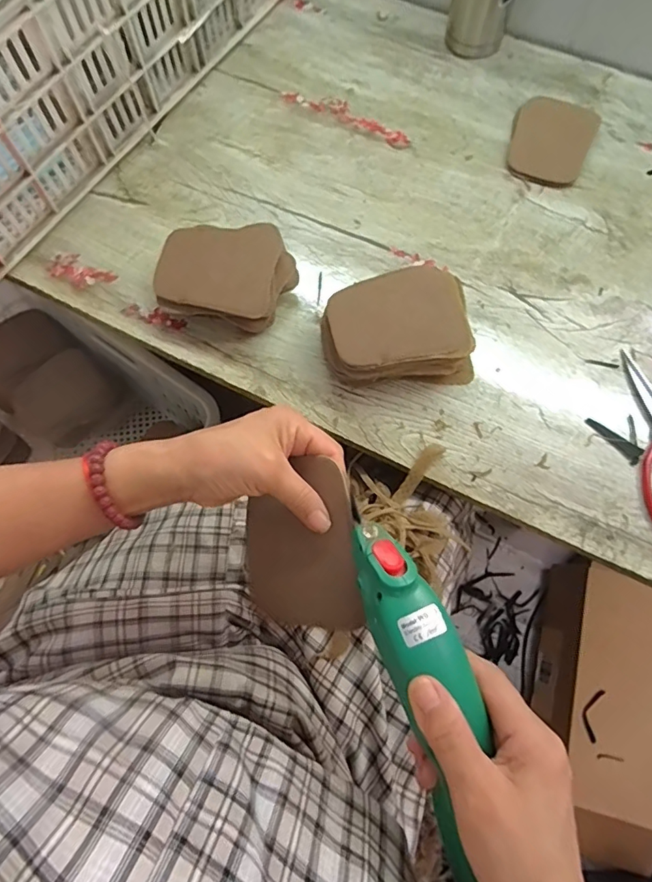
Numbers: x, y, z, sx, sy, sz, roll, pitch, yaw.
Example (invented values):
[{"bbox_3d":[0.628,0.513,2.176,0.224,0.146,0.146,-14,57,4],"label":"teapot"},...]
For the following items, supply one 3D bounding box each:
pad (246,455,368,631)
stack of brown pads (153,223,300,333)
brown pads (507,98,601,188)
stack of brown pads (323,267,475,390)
[{"bbox_3d":[-0.018,0.071,0.333,0.082,0.006,0.110,-7,85,24],"label":"pad"},{"bbox_3d":[-0.100,-0.162,0.481,0.129,0.061,0.094,8,70,3],"label":"stack of brown pads"},{"bbox_3d":[0.262,-0.351,0.572,0.090,0.024,0.104,24,72,8],"label":"brown pads"},{"bbox_3d":[0.067,-0.105,0.460,0.139,0.067,0.098,-6,70,-3],"label":"stack of brown pads"}]

